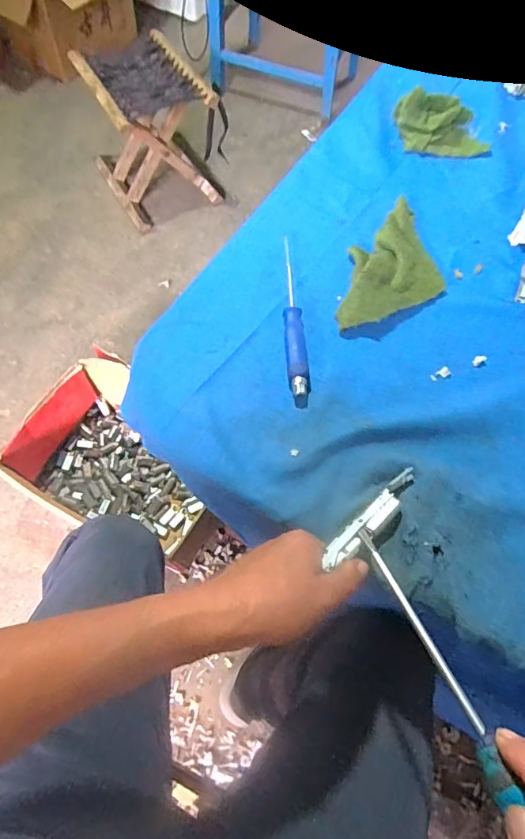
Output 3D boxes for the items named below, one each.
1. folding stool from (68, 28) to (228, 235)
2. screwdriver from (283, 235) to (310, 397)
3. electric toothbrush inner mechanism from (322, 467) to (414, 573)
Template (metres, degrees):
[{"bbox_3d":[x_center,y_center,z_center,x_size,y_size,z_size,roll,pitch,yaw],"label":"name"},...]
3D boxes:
[{"bbox_3d":[-0.301,-0.776,1.301,0.278,0.316,0.315,-31,70,-17],"label":"folding stool"},{"bbox_3d":[0.029,-0.104,0.457,0.020,0.019,0.184,-1,65,-4],"label":"screwdriver"},{"bbox_3d":[0.085,0.076,0.365,0.103,0.012,0.019,-39,69,-23],"label":"electric toothbrush inner mechanism"}]

